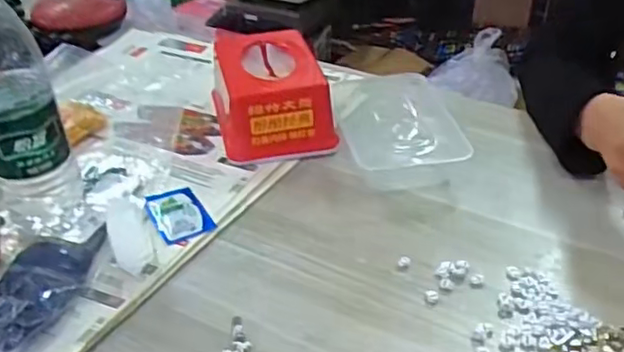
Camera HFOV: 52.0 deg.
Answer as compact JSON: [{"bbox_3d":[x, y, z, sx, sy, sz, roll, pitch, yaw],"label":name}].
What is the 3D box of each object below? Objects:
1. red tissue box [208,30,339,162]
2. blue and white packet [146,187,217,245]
[{"bbox_3d":[-0.047,-0.088,0.661,0.107,0.077,0.147,-11,38,-14],"label":"red tissue box"},{"bbox_3d":[-0.116,0.032,0.555,0.044,0.005,0.061,-21,40,-25],"label":"blue and white packet"}]

